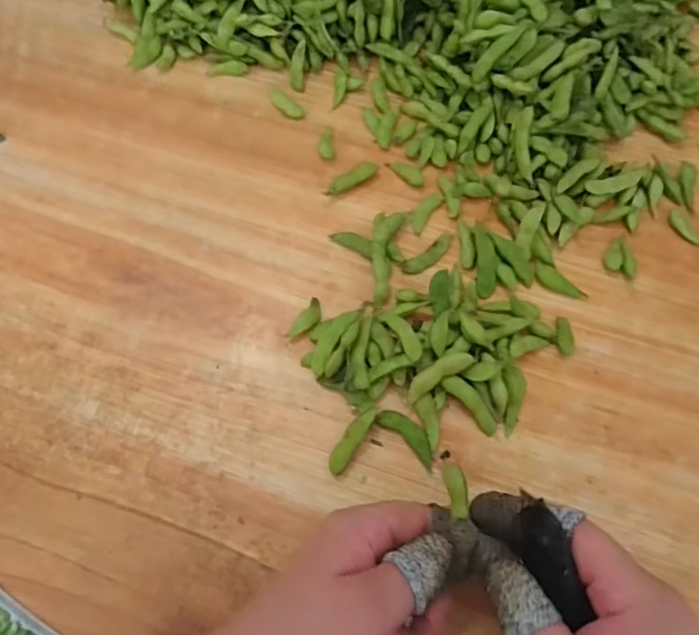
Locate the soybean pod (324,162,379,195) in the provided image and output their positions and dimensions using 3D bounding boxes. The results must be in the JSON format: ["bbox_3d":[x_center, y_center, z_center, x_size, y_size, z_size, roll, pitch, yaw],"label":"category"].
[{"bbox_3d":[0.001,-0.106,0.397,0.045,0.007,0.014,-31,68,-14],"label":"soybean pod"}]

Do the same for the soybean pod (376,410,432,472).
[{"bbox_3d":[0.036,0.071,0.315,0.043,0.004,0.015,39,70,17],"label":"soybean pod"}]

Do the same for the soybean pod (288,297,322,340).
[{"bbox_3d":[-0.028,0.003,0.350,0.013,0.006,0.033,31,68,14],"label":"soybean pod"}]

